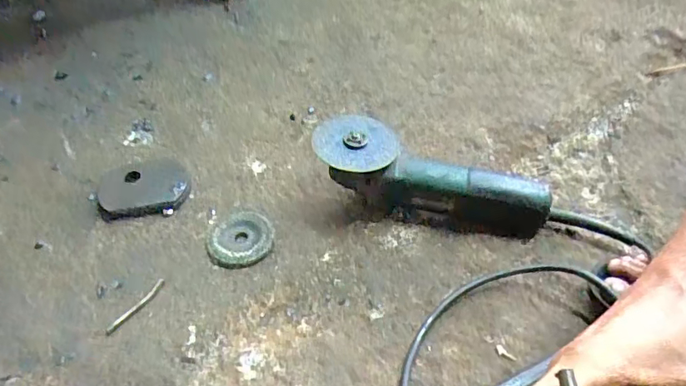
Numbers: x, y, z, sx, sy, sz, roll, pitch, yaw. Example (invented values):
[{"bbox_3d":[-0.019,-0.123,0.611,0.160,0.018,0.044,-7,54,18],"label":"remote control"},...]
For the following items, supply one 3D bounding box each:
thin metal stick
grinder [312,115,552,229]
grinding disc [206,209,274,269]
[{"bbox_3d":[-0.222,0.122,0.561,0.012,0.004,0.078,26,50,22],"label":"thin metal stick"},{"bbox_3d":[0.107,-0.023,0.653,0.286,0.095,0.103,5,45,3],"label":"grinder"},{"bbox_3d":[-0.123,0.053,0.627,0.076,0.012,0.084,-3,45,-5],"label":"grinding disc"}]

